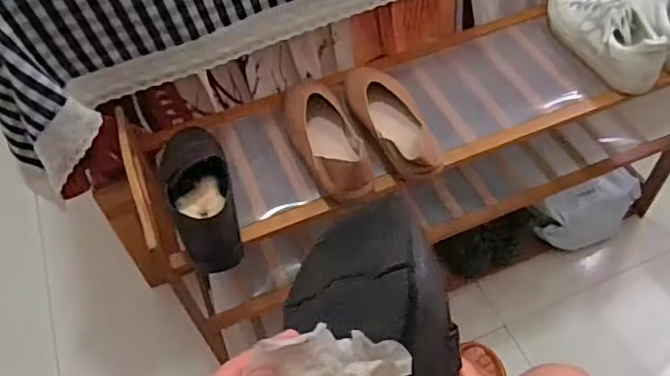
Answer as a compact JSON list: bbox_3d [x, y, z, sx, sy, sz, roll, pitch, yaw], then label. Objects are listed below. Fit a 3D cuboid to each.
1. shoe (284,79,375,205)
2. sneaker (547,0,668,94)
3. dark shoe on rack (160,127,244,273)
[{"bbox_3d":[-0.011,-0.070,0.789,0.083,0.058,0.237,-17,53,-9],"label":"shoe"},{"bbox_3d":[0.395,-0.246,0.863,0.084,0.080,0.235,-24,54,-13],"label":"sneaker"},{"bbox_3d":[-0.171,-0.002,0.747,0.084,0.066,0.228,-22,54,-12],"label":"dark shoe on rack"}]

